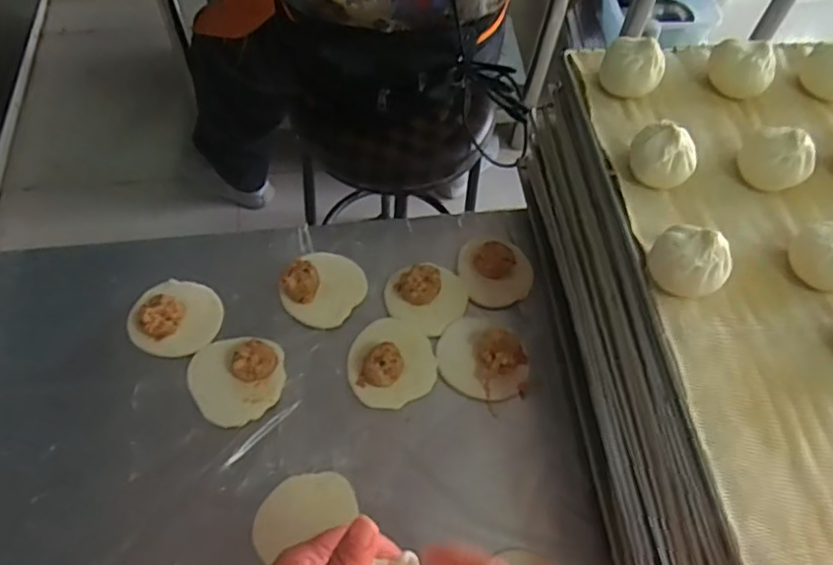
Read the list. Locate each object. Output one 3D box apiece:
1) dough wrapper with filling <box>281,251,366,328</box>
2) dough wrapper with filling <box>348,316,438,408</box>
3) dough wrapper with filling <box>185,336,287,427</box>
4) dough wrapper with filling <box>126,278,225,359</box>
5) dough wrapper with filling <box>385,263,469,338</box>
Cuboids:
[{"bbox_3d":[-0.094,0.001,0.643,0.075,0.035,0.086,33,63,14],"label":"dough wrapper with filling"},{"bbox_3d":[-0.023,0.071,0.608,0.082,0.031,0.090,2,60,-3],"label":"dough wrapper with filling"},{"bbox_3d":[-0.171,0.086,0.599,0.085,0.025,0.087,2,60,-3],"label":"dough wrapper with filling"},{"bbox_3d":[-0.240,0.030,0.620,0.083,0.030,0.080,2,60,-3],"label":"dough wrapper with filling"},{"bbox_3d":[0.009,0.009,0.647,0.084,0.036,0.074,29,62,12],"label":"dough wrapper with filling"}]

